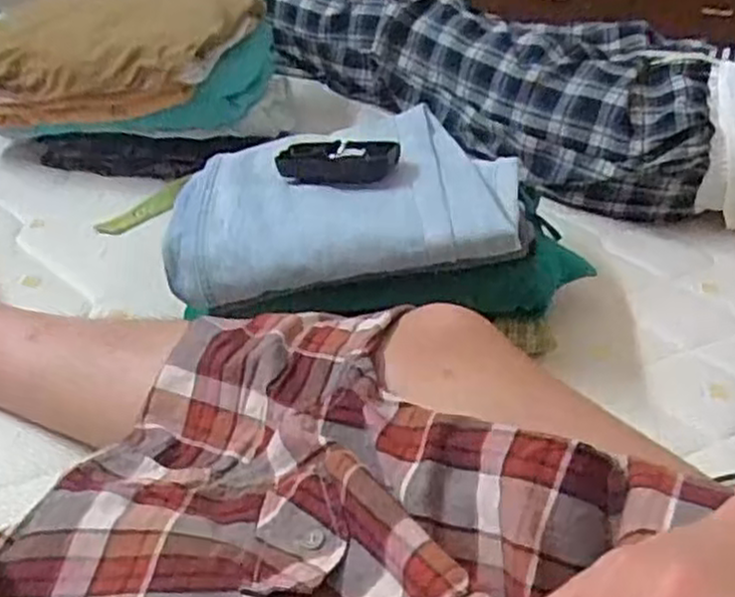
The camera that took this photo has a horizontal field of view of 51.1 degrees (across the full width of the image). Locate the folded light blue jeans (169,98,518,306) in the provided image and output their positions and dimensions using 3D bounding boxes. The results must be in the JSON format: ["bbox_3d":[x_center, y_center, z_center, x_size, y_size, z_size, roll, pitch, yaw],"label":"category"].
[{"bbox_3d":[-0.021,-0.111,0.723,0.310,0.061,0.232,-5,45,4],"label":"folded light blue jeans"}]

